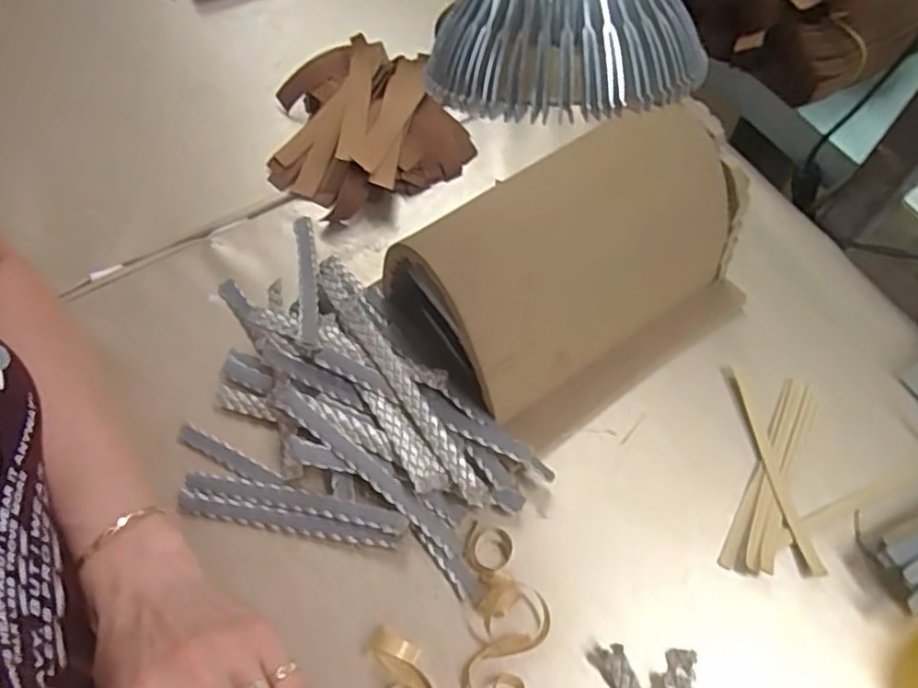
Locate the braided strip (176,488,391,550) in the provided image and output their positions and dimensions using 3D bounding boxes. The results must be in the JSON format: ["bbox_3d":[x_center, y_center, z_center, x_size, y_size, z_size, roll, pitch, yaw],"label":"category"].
[{"bbox_3d":[-0.100,0.103,0.397,0.129,0.010,0.013,9,63,4],"label":"braided strip"}]

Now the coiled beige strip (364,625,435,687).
[{"bbox_3d":[-0.030,0.176,0.350,0.032,0.023,0.058,-13,63,-8],"label":"coiled beige strip"}]

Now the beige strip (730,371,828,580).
[{"bbox_3d":[0.191,0.075,0.416,0.011,0.004,0.129,-9,63,-6],"label":"beige strip"}]

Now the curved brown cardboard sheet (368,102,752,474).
[{"bbox_3d":[0.072,-0.048,0.418,0.200,0.114,0.141,-34,67,-17],"label":"curved brown cardboard sheet"}]

